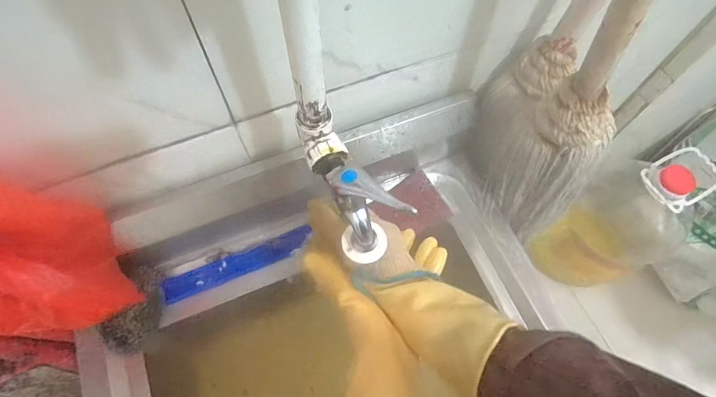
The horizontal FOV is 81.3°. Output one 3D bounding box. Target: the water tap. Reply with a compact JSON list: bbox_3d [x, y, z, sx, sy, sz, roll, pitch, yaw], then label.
[{"bbox_3d":[-0.009,-0.008,0.372,0.050,0.083,0.115,-31,70,-13],"label":"water tap"}]

